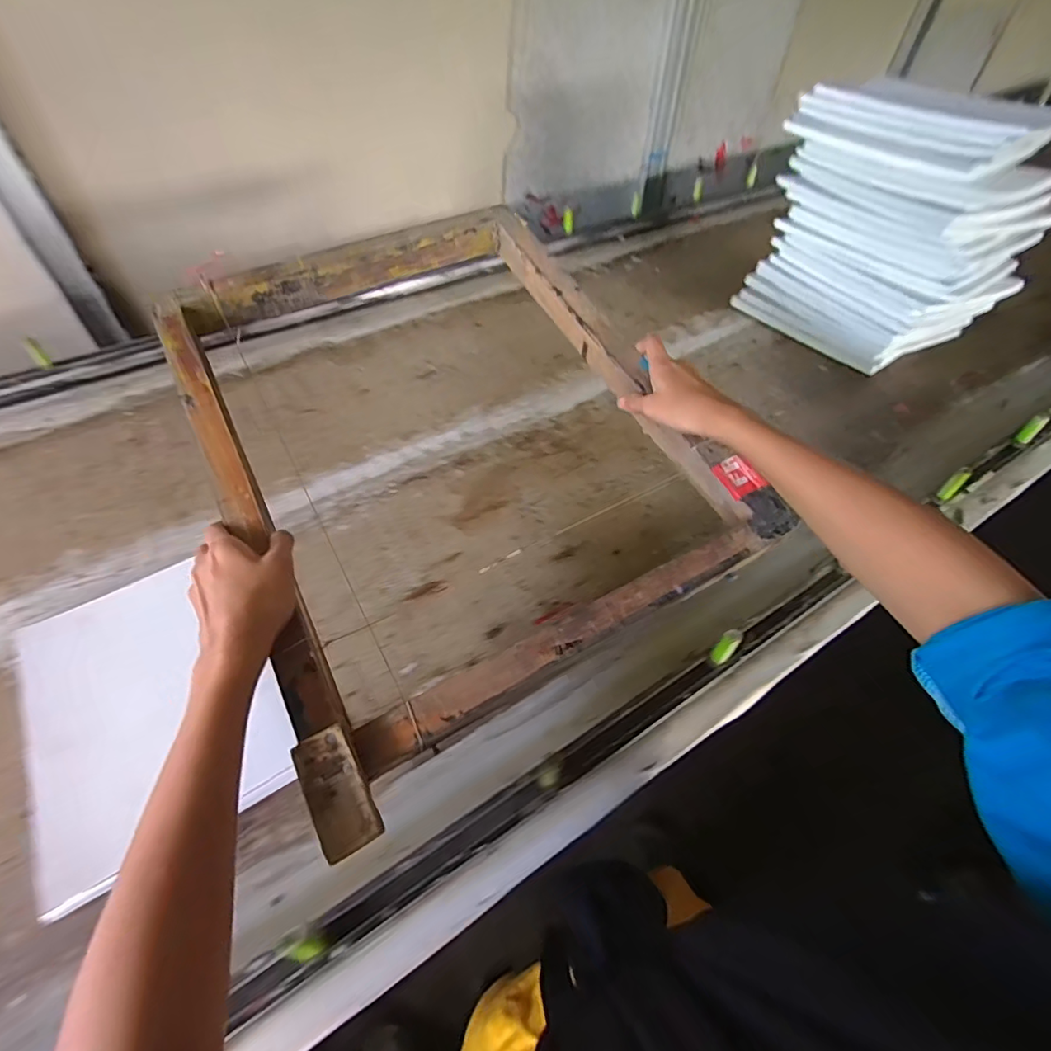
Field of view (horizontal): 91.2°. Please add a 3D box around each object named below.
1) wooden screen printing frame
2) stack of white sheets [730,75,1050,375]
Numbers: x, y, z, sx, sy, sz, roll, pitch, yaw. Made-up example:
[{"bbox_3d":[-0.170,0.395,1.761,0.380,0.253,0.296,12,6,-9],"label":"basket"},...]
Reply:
[{"bbox_3d":[-0.065,-0.092,0.462,0.397,0.038,0.518,-25,65,-17],"label":"wooden screen printing frame"},{"bbox_3d":[0.585,-0.469,0.819,0.255,0.308,0.311,-25,55,-20],"label":"stack of white sheets"}]

